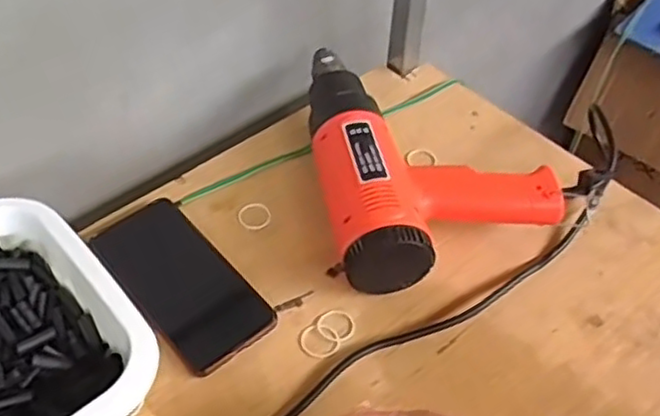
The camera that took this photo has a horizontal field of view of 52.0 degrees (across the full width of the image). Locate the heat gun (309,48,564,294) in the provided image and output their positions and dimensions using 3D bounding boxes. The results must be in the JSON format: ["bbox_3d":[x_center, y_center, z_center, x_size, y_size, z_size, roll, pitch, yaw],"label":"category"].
[{"bbox_3d":[0.074,-0.057,0.614,0.187,0.073,0.274,-9,48,-9],"label":"heat gun"}]

